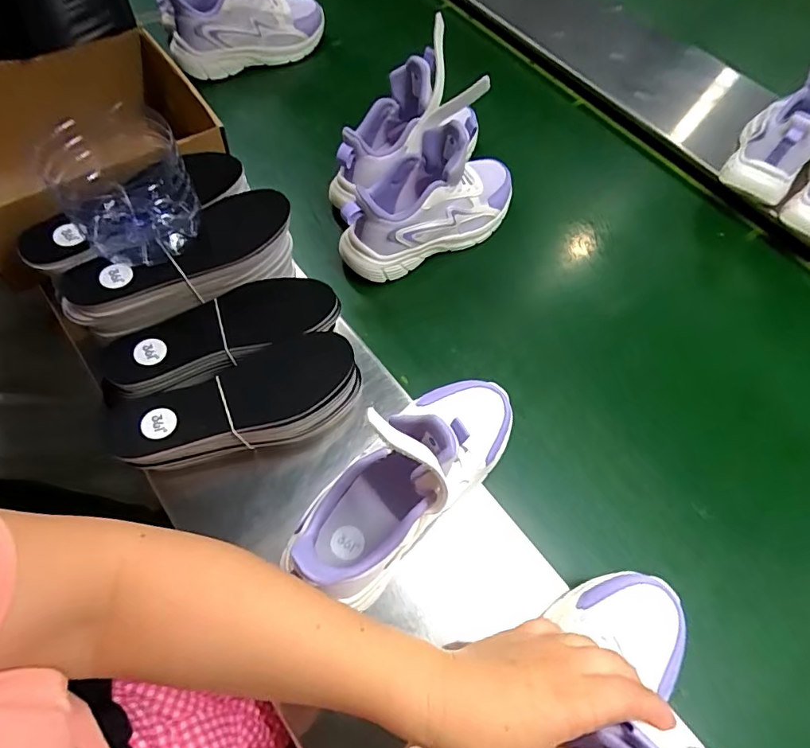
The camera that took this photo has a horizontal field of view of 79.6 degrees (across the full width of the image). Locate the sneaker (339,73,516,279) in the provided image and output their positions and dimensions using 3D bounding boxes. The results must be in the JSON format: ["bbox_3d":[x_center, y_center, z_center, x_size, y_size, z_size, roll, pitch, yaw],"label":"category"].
[{"bbox_3d":[0.033,-0.217,0.551,0.228,0.152,0.080,-27,65,-18],"label":"sneaker"}]

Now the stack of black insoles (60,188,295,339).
[{"bbox_3d":[-0.207,-0.107,0.460,0.210,0.046,0.074,-29,66,-19],"label":"stack of black insoles"}]

